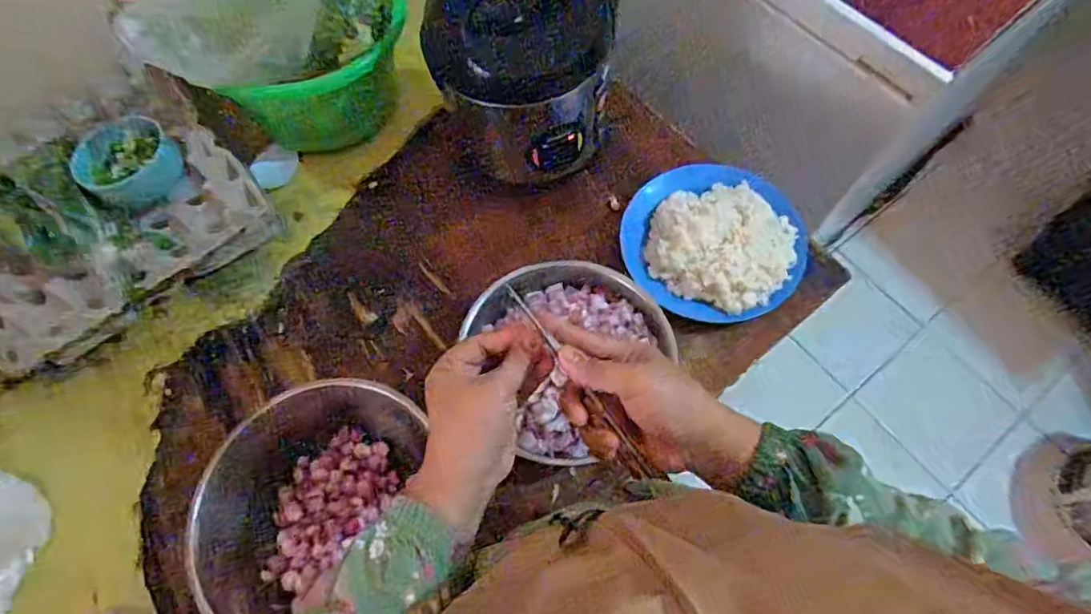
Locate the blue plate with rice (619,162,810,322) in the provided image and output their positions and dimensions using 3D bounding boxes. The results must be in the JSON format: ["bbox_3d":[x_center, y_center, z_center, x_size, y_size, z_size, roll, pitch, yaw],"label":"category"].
[{"bbox_3d":[0.200,-0.081,0.665,0.203,0.046,0.199,0,66,0],"label":"blue plate with rice"}]

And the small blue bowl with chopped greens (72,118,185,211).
[{"bbox_3d":[-0.454,-0.156,0.626,0.088,0.053,0.098,41,72,16],"label":"small blue bowl with chopped greens"}]

